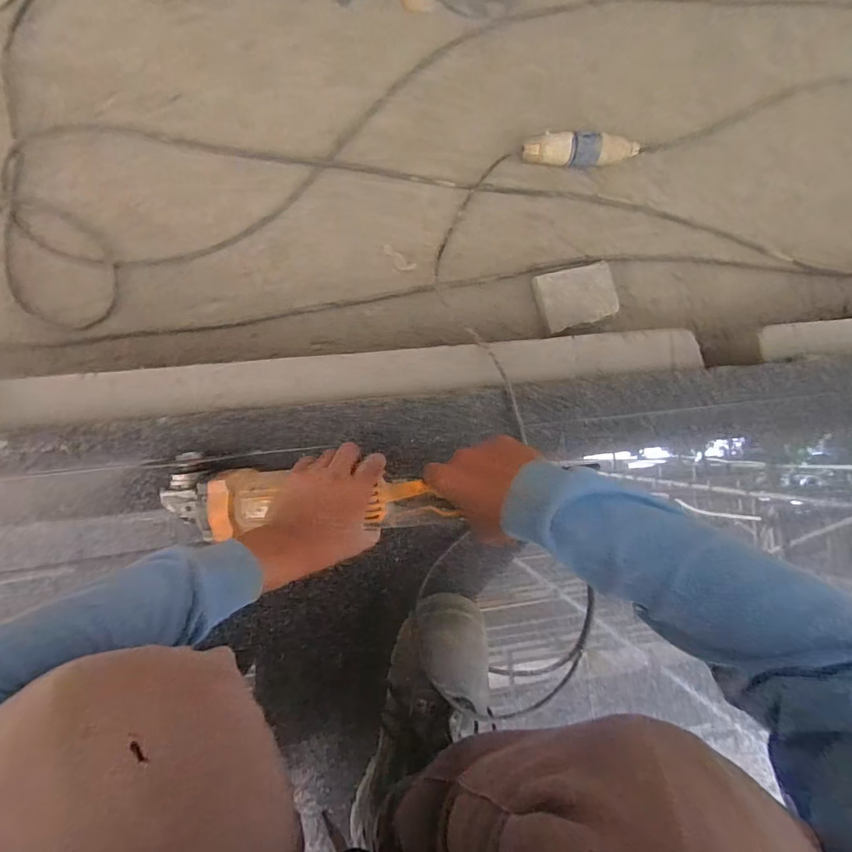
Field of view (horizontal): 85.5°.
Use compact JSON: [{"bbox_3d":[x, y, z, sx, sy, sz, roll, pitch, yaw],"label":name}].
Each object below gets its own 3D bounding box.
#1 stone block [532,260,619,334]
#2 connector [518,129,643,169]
[{"bbox_3d":[0.256,-0.219,0.778,0.144,0.035,0.094,-18,90,-7],"label":"stone block"},{"bbox_3d":[0.257,-0.458,0.773,0.204,0.044,0.048,-2,88,-7],"label":"connector"}]

